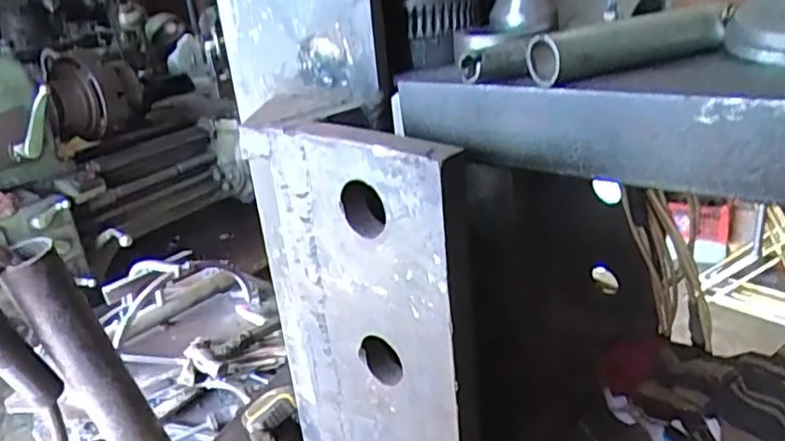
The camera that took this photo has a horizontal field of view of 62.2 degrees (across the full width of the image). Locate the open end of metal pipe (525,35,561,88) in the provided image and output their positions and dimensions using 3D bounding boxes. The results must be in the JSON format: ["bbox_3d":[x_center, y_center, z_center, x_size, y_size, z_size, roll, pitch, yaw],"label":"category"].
[{"bbox_3d":[0.079,-0.086,0.349,0.007,0.026,0.034,-19,20,-17],"label":"open end of metal pipe"}]

